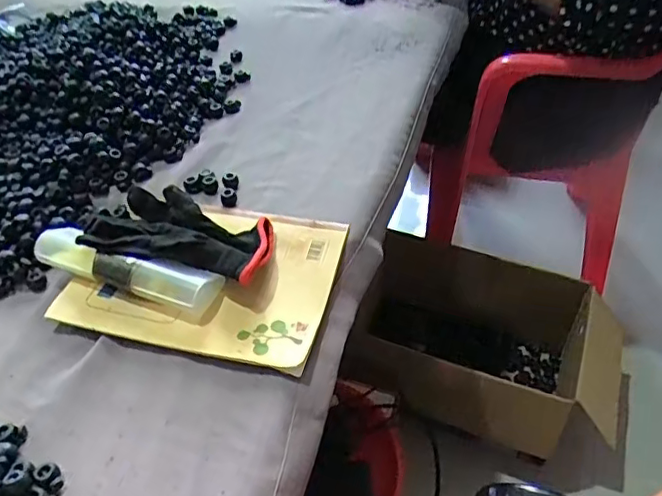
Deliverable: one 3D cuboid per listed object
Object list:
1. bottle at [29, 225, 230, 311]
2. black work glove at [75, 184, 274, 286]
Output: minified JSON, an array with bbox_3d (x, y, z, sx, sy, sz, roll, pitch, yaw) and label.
[{"bbox_3d":[-0.159,0.017,0.457,0.157,0.026,0.033,15,46,18],"label":"bottle"},{"bbox_3d":[-0.118,-0.012,0.473,0.150,0.033,0.084,10,44,13],"label":"black work glove"}]

